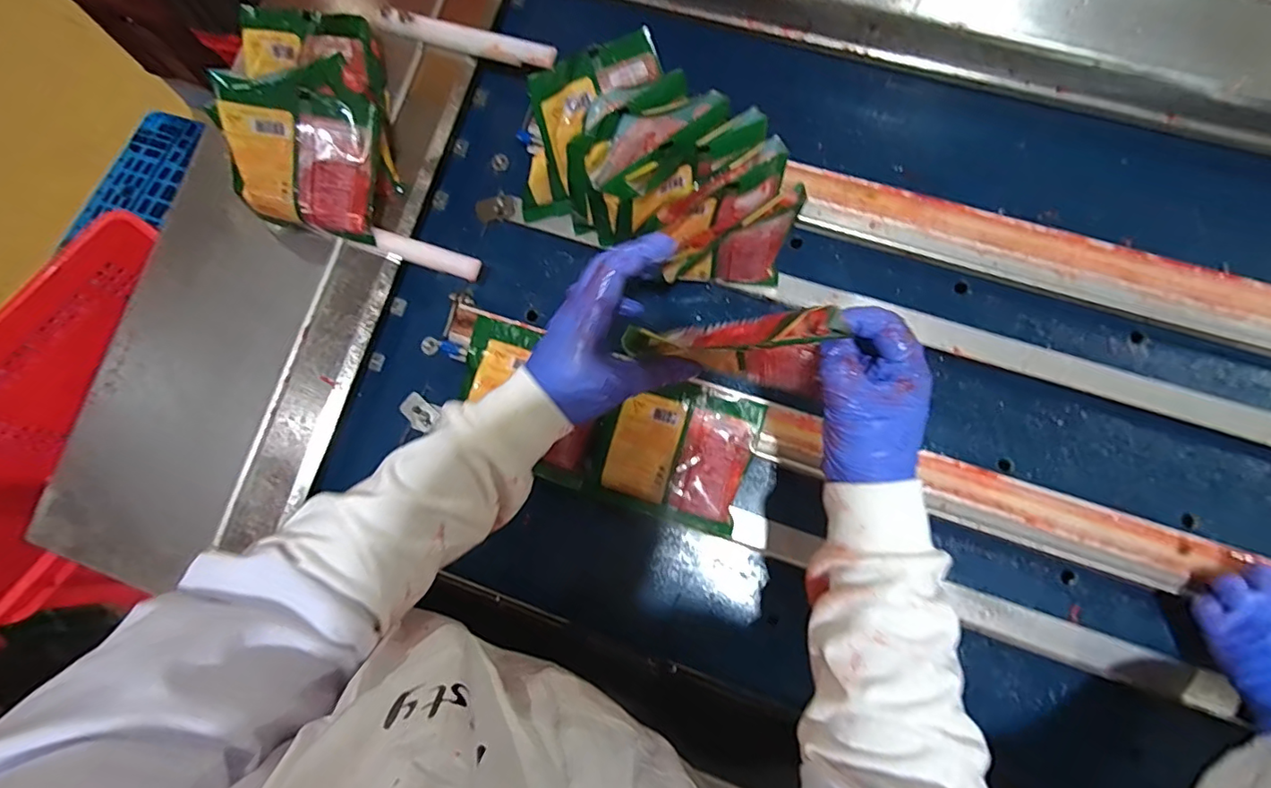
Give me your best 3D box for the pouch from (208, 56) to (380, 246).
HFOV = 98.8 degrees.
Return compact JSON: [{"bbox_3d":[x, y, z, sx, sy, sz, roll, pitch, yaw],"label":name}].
[{"bbox_3d":[-0.316,-0.232,0.515,0.137,0.049,0.156,2,102,-12],"label":"pouch"}]

